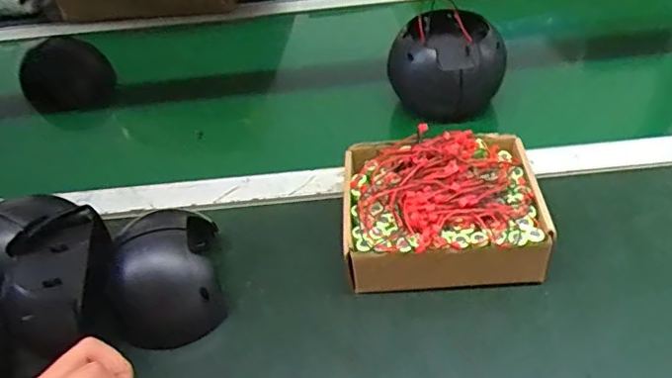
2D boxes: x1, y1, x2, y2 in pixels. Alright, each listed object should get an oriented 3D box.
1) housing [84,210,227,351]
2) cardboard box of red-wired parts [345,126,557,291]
[{"bbox_3d":[-0.149,0.071,0.475,0.096,0.067,0.100,-12,42,-5],"label":"housing"},{"bbox_3d":[0.090,0.014,0.498,0.166,0.068,0.143,-4,42,4],"label":"cardboard box of red-wired parts"}]

